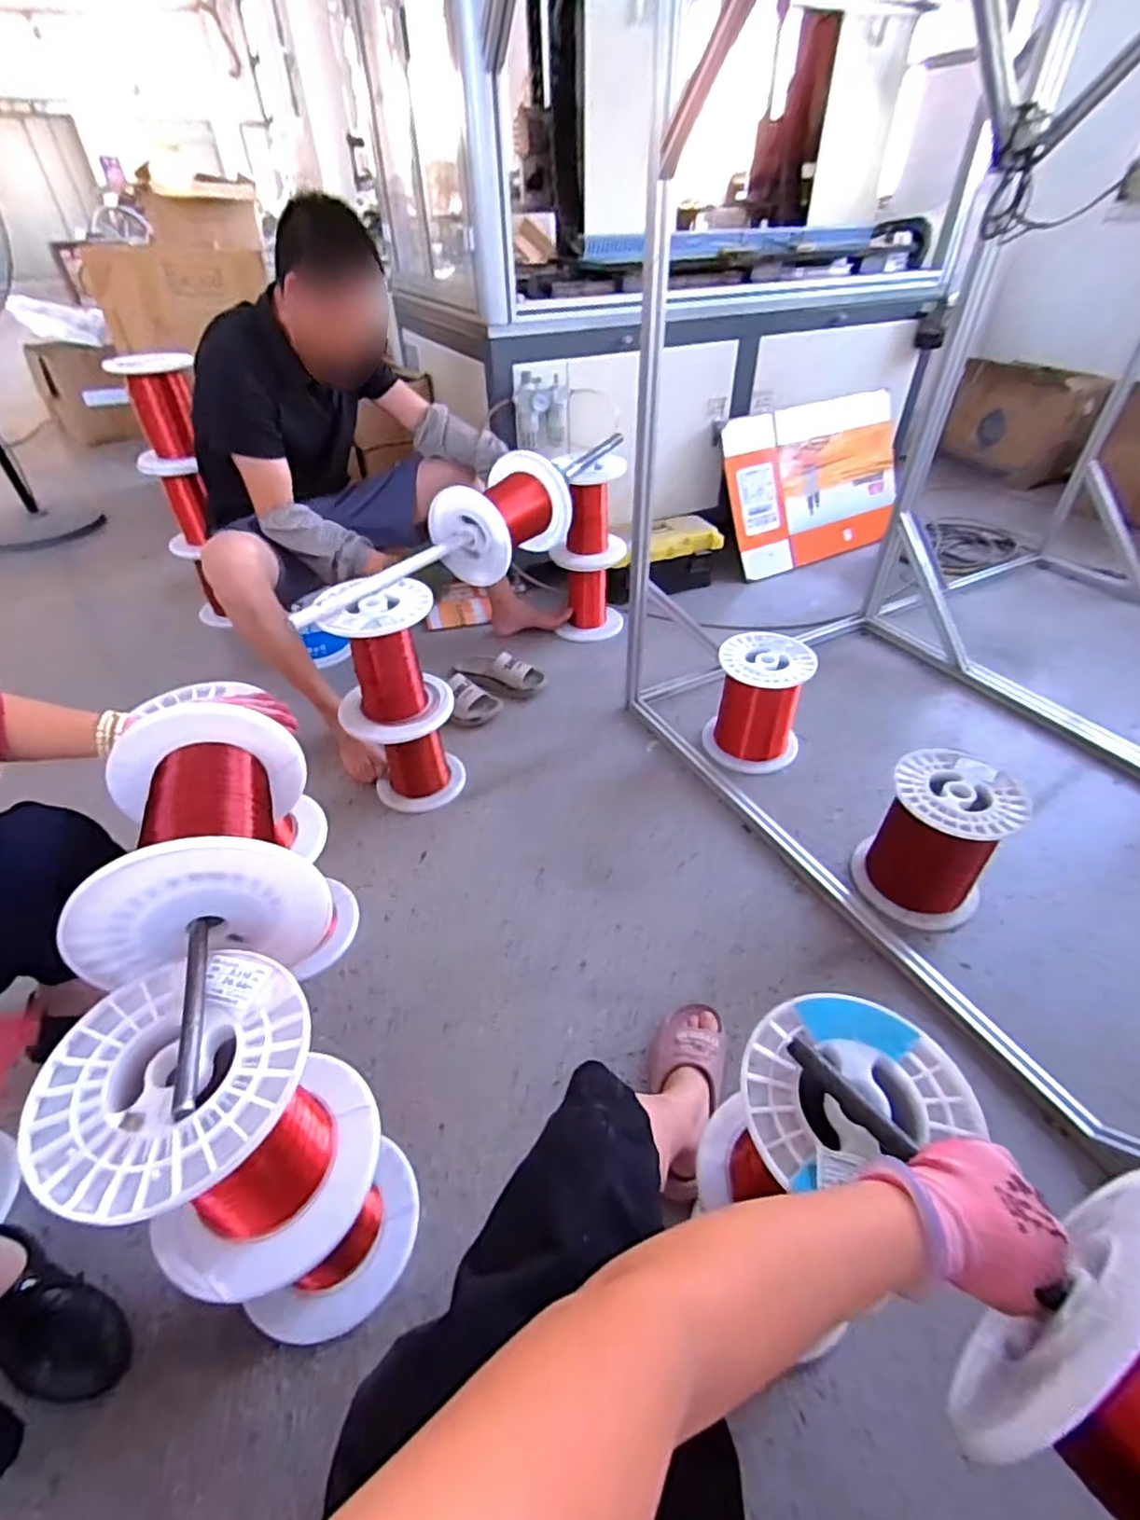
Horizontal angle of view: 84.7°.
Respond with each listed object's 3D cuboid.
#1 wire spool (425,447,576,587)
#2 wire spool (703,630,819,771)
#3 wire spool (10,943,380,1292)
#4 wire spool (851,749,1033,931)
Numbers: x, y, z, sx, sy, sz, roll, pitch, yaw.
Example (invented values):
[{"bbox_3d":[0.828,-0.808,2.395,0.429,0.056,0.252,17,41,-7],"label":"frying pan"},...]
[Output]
[{"bbox_3d":[-0.138,-0.511,1.330,0.187,0.180,0.252,19,46,21],"label":"wire spool"},{"bbox_3d":[0.413,-0.127,1.374,0.193,0.221,0.208,13,45,16],"label":"wire spool"},{"bbox_3d":[-0.306,0.327,0.564,0.197,0.231,0.198,-1,42,1],"label":"wire spool"},{"bbox_3d":[0.627,0.138,1.074,0.196,0.234,0.202,-1,43,1],"label":"wire spool"}]

